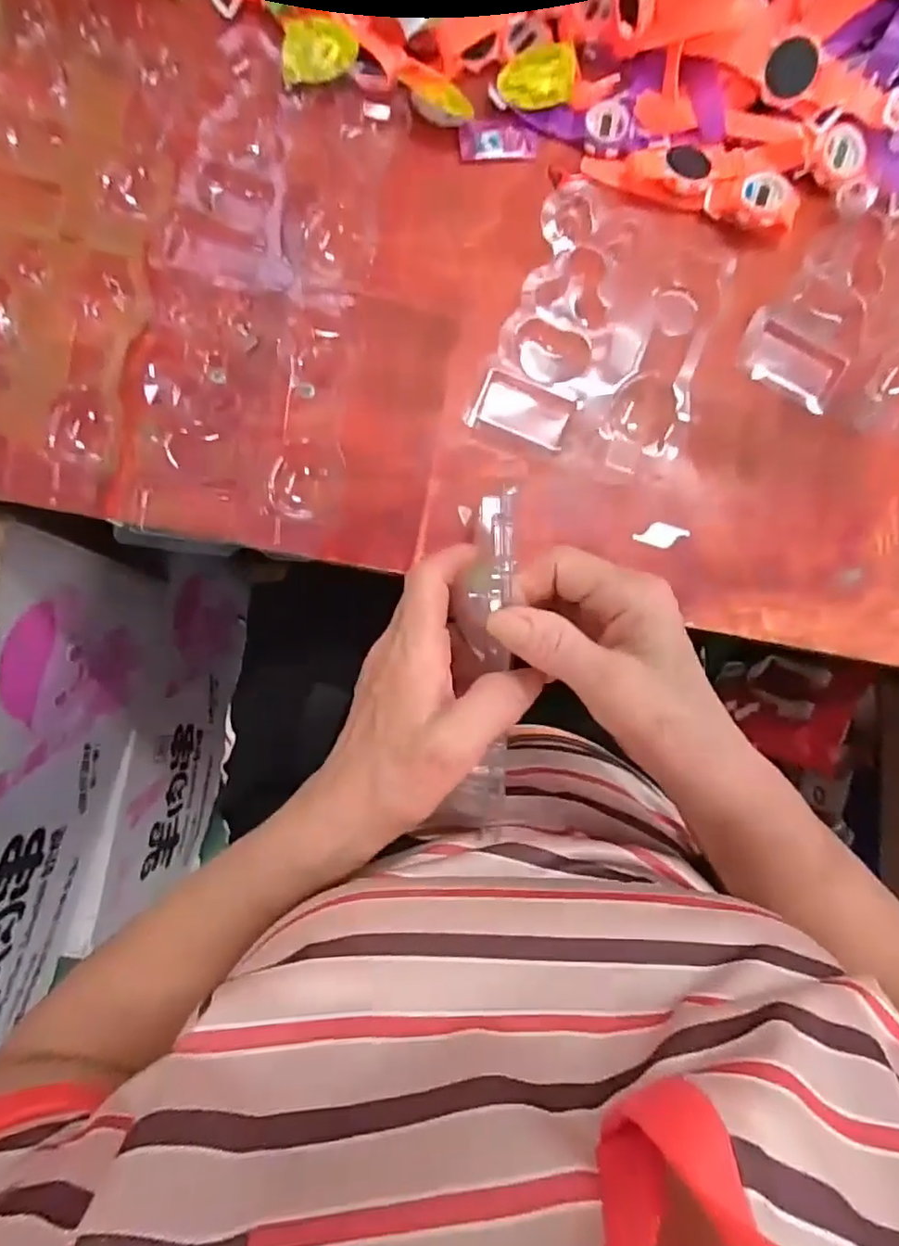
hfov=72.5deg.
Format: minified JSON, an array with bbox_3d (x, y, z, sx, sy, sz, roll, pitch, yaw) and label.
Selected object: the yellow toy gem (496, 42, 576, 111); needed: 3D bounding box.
[{"bbox_3d":[0.059,-0.371,0.414,0.049,0.015,0.037,0,84,-1],"label":"yellow toy gem"}]

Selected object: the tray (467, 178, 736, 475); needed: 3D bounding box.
[{"bbox_3d":[0.103,-0.187,0.397,0.128,0.016,0.171,19,84,1],"label":"tray"}]

